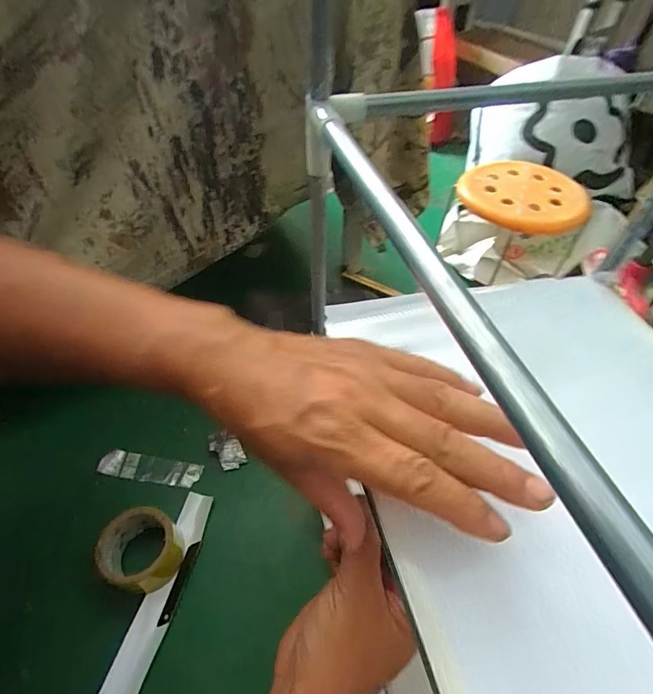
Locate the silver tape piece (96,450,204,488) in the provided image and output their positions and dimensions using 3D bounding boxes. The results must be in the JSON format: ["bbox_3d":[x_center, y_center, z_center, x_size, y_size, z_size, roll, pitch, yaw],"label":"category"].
[{"bbox_3d":[-0.279,0.193,0.636,0.157,0.010,0.040,8,49,4],"label":"silver tape piece"}]

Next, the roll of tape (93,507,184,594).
[{"bbox_3d":[-0.243,0.269,0.529,0.086,0.071,0.092,1,51,-1],"label":"roll of tape"}]

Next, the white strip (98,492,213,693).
[{"bbox_3d":[-0.219,0.330,0.516,0.041,0.017,0.281,11,52,8],"label":"white strip"}]

